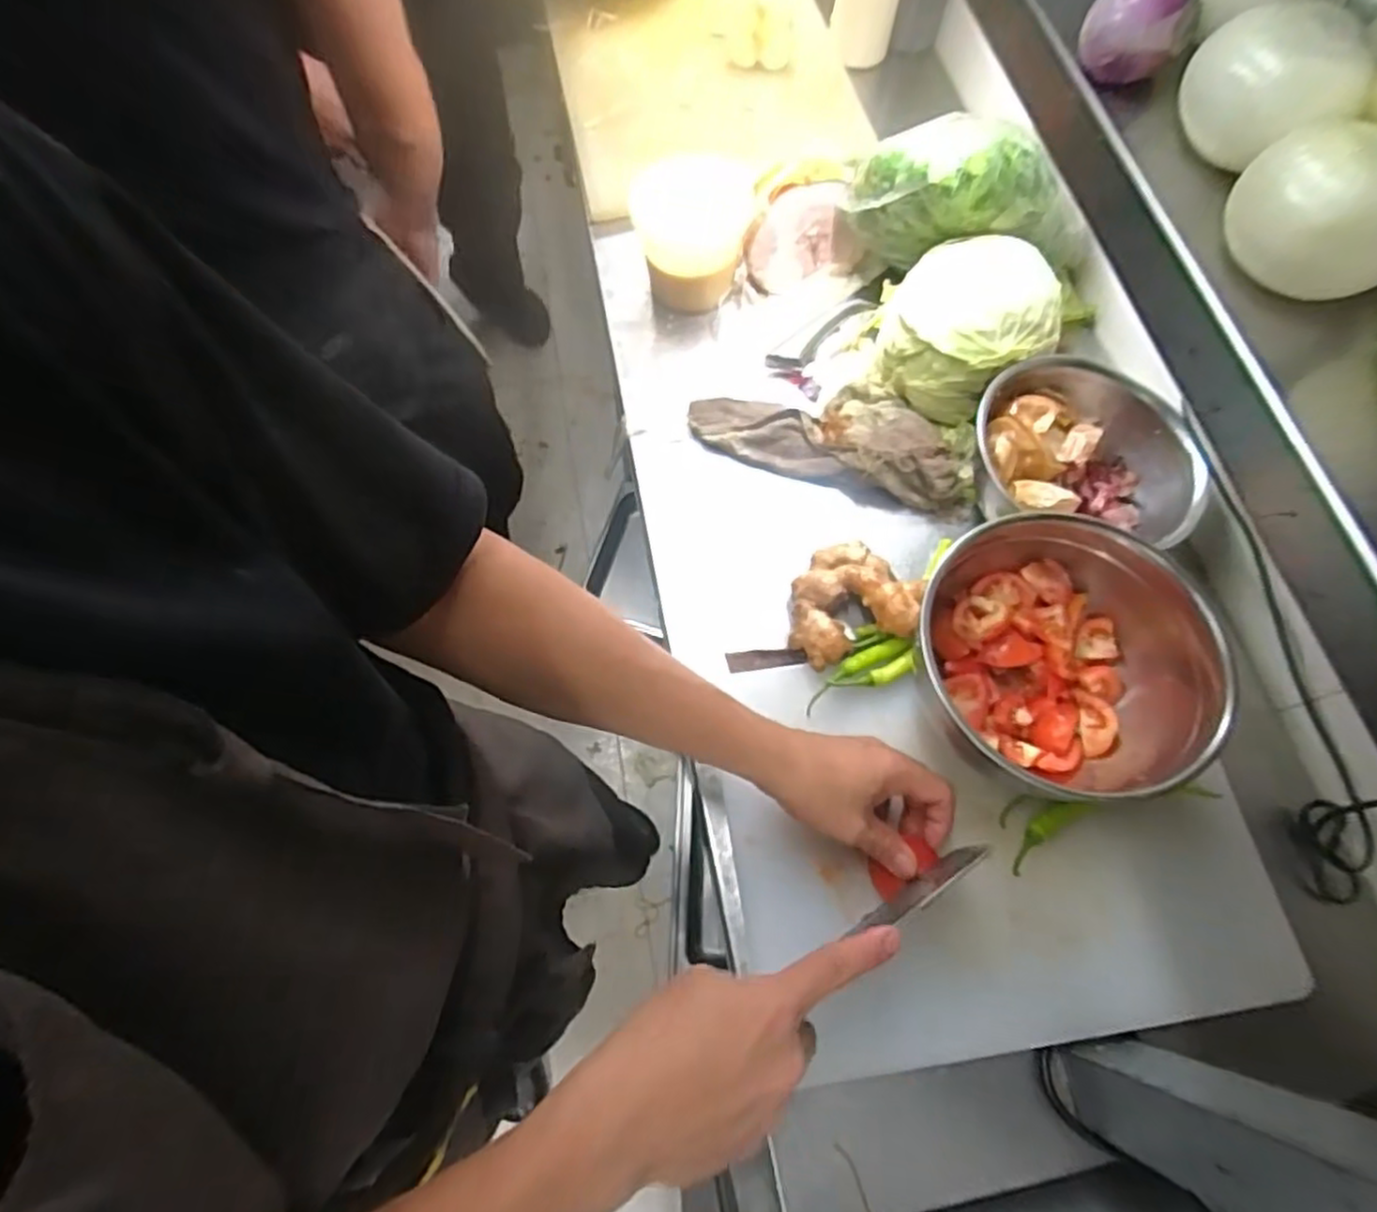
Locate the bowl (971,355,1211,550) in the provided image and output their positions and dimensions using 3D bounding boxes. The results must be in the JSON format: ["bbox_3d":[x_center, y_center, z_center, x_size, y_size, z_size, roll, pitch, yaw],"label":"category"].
[{"bbox_3d":[0.355,-0.136,0.659,0.196,0.066,0.172,10,67,1],"label":"bowl"}]

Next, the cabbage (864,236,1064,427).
[{"bbox_3d":[0.257,-0.257,0.683,0.149,0.105,0.131,23,68,7],"label":"cabbage"}]

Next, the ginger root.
[{"bbox_3d":[0.153,-0.003,0.647,0.114,0.050,0.122,1,67,-3],"label":"ginger root"}]

